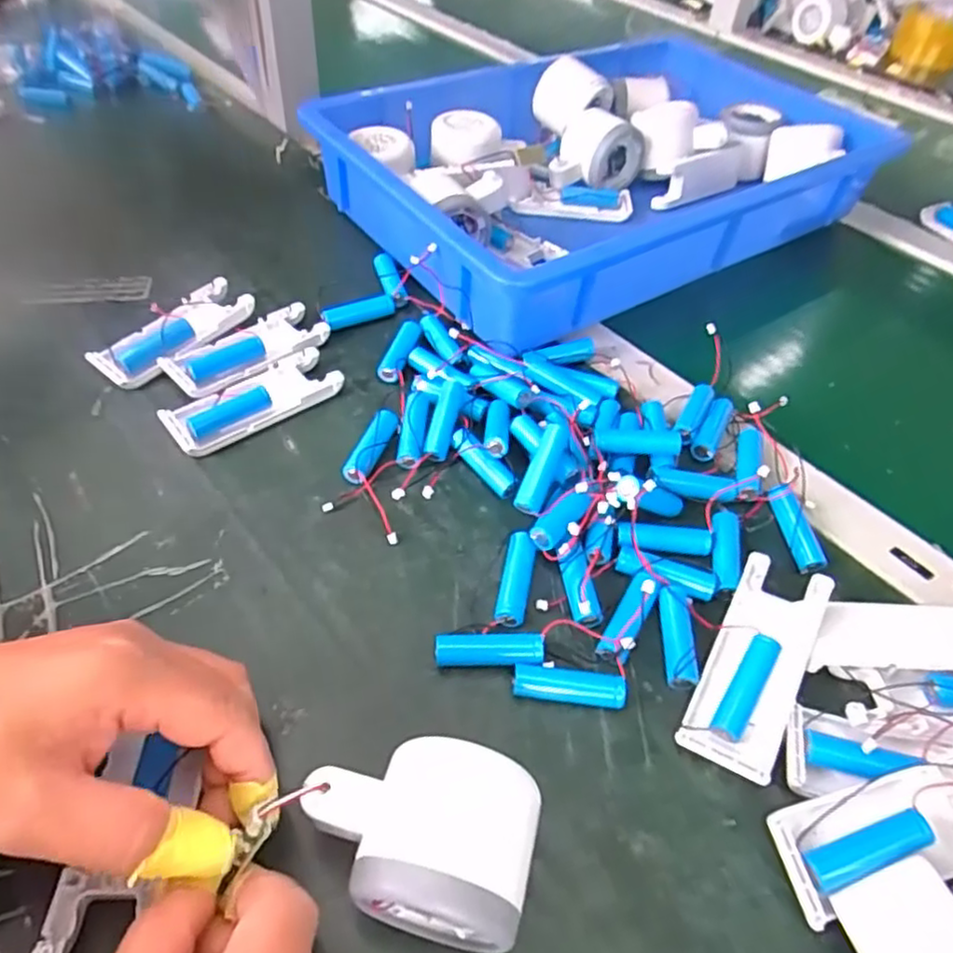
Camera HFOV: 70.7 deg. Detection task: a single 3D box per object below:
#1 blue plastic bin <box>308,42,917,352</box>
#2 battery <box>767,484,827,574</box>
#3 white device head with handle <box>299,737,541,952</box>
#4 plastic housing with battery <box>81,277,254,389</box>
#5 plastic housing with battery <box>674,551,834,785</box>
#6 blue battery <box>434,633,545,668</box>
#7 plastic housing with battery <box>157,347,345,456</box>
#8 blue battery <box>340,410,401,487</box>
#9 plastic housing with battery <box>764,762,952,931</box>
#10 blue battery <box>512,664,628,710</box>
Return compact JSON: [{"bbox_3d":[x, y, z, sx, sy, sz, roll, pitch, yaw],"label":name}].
[{"bbox_3d":[0.107,-0.260,0.571,0.426,0.079,0.282,-26,57,-24],"label":"blue plastic bin"},{"bbox_3d":[0.173,0.028,0.363,0.011,0.011,0.048,-15,77,-16],"label":"battery"},{"bbox_3d":[-0.021,0.129,0.243,0.080,0.052,0.055,13,50,7],"label":"white device head with handle"},{"bbox_3d":[-0.199,-0.095,0.447,0.040,0.020,0.102,34,56,22],"label":"plastic housing with battery"},{"bbox_3d":[0.131,0.087,0.312,0.042,0.025,0.102,26,53,17],"label":"plastic housing with battery"},{"bbox_3d":[0.006,0.082,0.316,0.050,0.014,0.012,2,50,-2],"label":"blue battery"},{"bbox_3d":[-0.137,-0.047,0.415,0.104,0.014,0.037,-30,58,-26],"label":"plastic housing with battery"},{"bbox_3d":[-0.060,-0.018,0.392,0.016,0.017,0.051,15,51,8],"label":"blue battery"},{"bbox_3d":[0.170,0.141,0.268,0.101,0.020,0.038,-11,52,-13],"label":"plastic housing with battery"},{"bbox_3d":[0.043,0.097,0.309,0.051,0.012,0.013,7,50,2],"label":"blue battery"}]

